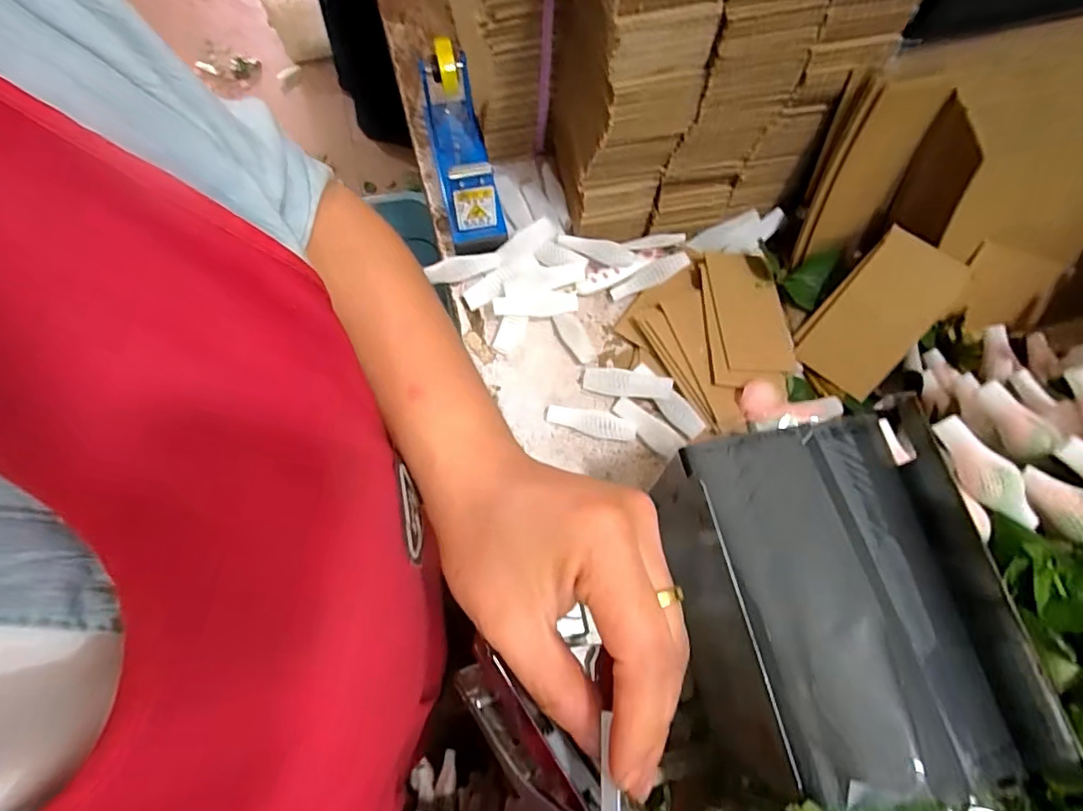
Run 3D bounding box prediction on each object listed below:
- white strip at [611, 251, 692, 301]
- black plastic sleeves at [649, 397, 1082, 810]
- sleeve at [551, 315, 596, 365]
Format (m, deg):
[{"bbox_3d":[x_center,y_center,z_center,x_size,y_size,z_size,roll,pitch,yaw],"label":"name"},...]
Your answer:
[{"bbox_3d":[0.118,-0.142,0.598,0.091,0.006,0.025,-27,72,6],"label":"white strip"},{"bbox_3d":[0.181,0.136,0.395,0.175,0.181,0.222,-9,71,-4],"label":"black plastic sleeves"},{"bbox_3d":[0.037,-0.072,0.579,0.026,0.017,0.058,-36,75,-12],"label":"sleeve"}]

